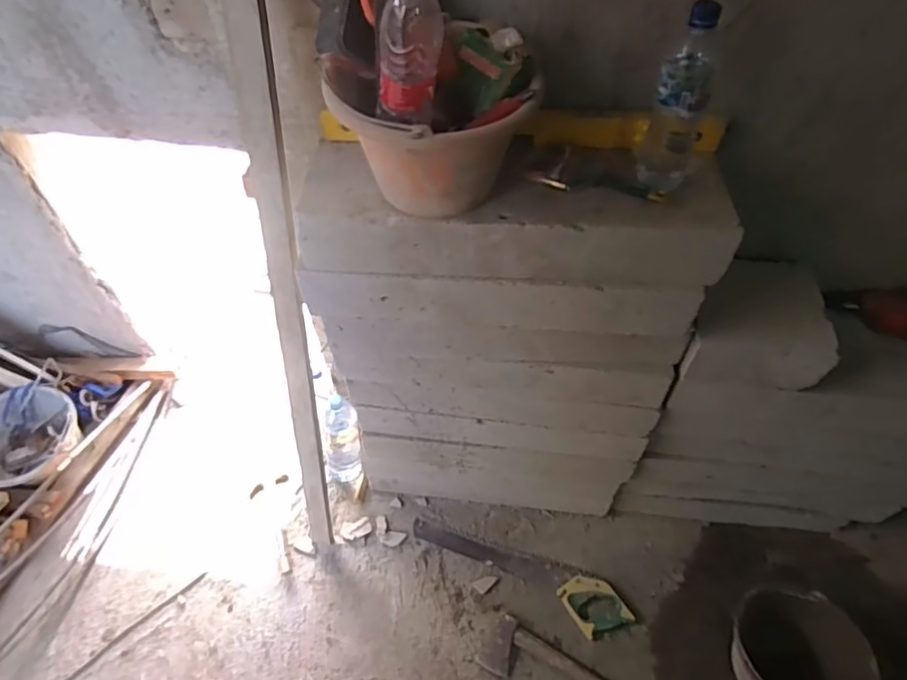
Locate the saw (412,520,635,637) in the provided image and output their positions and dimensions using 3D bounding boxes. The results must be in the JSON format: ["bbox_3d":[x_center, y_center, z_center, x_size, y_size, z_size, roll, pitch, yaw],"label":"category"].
[{"bbox_3d":[0.155,0.531,1.341,0.527,0.030,0.104,22,56,17],"label":"saw"}]

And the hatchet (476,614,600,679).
[{"bbox_3d":[0.208,0.711,1.205,0.302,0.035,0.113,28,58,21],"label":"hatchet"}]

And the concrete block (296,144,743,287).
[{"bbox_3d":[0.080,-0.180,0.818,0.589,0.106,0.163,3,53,4],"label":"concrete block"}]

